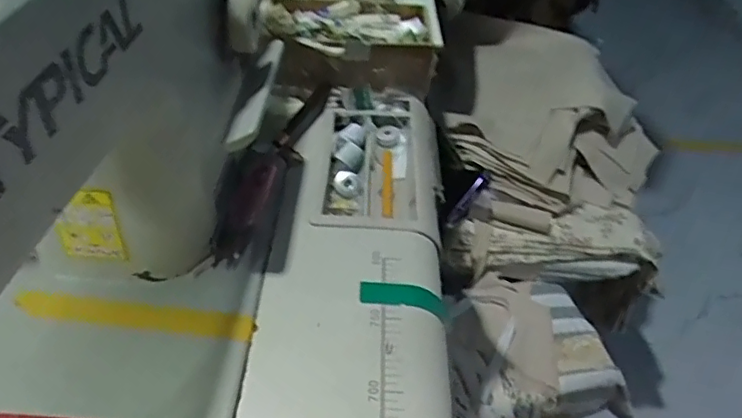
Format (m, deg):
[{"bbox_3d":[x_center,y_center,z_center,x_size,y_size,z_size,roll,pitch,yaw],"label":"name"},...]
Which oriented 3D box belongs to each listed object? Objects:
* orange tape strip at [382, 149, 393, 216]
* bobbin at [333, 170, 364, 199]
[{"bbox_3d":[0.013,-0.019,0.467,0.008,0.010,0.079,5,41,-2],"label":"orange tape strip"},{"bbox_3d":[-0.018,-0.021,0.472,0.021,0.008,0.027,0,41,-7],"label":"bobbin"}]

